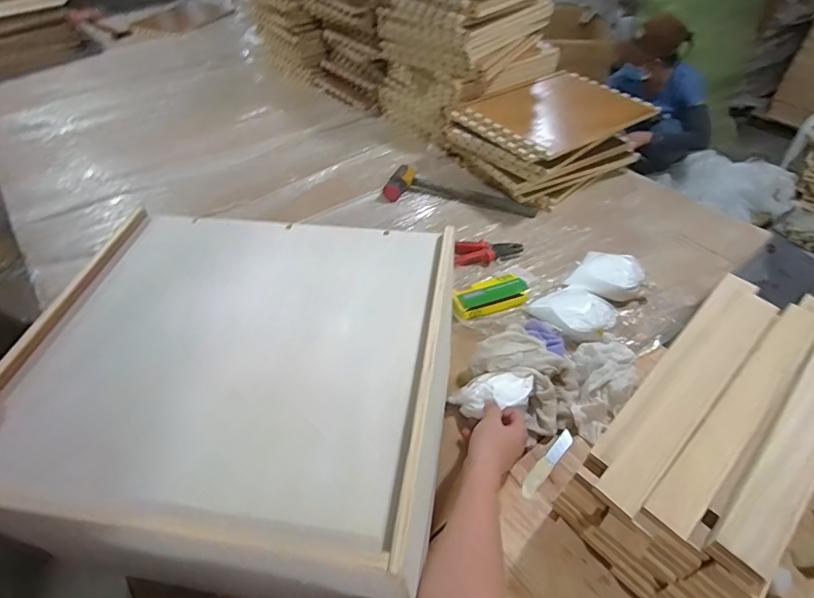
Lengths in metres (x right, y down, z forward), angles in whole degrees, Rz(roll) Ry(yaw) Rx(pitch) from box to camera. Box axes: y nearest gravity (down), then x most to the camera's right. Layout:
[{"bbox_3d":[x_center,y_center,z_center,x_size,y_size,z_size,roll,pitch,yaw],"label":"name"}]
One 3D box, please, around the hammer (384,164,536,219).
[{"bbox_3d":[0.117,-0.231,1.029,0.339,0.039,0.088,14,49,15],"label":"hammer"}]

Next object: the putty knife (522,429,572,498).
[{"bbox_3d":[0.189,0.218,0.617,0.020,0.011,0.108,36,59,28],"label":"putty knife"}]

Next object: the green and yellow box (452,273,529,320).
[{"bbox_3d":[0.147,-0.003,0.816,0.136,0.028,0.058,-15,51,-12],"label":"green and yellow box"}]

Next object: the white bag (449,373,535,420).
[{"bbox_3d":[0.125,0.132,0.659,0.101,0.050,0.073,-26,52,-23],"label":"white bag"}]

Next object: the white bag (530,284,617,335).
[{"bbox_3d":[0.278,0.022,0.772,0.101,0.057,0.120,-27,52,-21],"label":"white bag"}]

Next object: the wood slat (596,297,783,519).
[{"bbox_3d":[0.325,0.098,0.512,0.357,0.009,0.040,-36,56,-26],"label":"wood slat"}]

